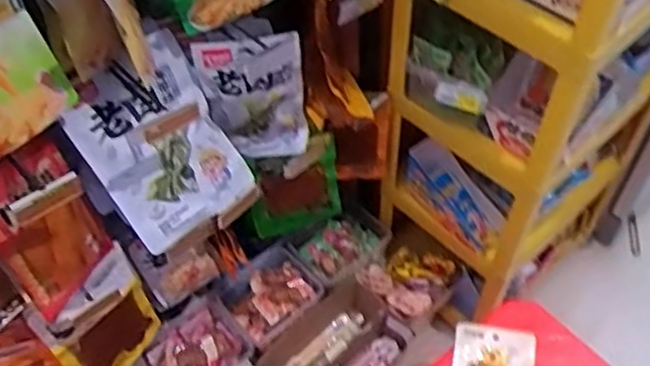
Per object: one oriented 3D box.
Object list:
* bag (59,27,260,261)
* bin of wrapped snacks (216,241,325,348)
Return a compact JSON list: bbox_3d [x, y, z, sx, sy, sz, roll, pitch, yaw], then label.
[{"bbox_3d":[-0.247,-0.054,1.004,0.201,0.281,0.032,-39,22,-23],"label":"bag"},{"bbox_3d":[-0.116,0.249,1.459,0.201,0.071,0.171,-34,59,-22],"label":"bin of wrapped snacks"}]

